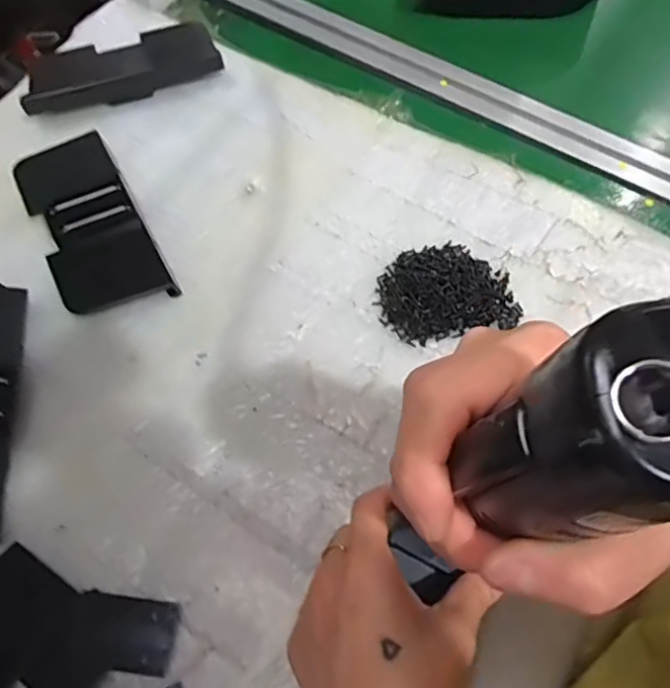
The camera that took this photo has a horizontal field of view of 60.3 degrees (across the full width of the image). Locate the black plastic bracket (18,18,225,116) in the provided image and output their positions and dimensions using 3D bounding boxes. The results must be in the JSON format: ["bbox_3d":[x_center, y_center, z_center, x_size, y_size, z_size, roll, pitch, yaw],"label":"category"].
[{"bbox_3d":[-0.186,-0.244,0.505,0.162,0.019,0.071,-18,66,-7],"label":"black plastic bracket"}]

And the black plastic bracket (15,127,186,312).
[{"bbox_3d":[-0.183,-0.093,0.428,0.071,0.027,0.157,-27,67,-11],"label":"black plastic bracket"}]

